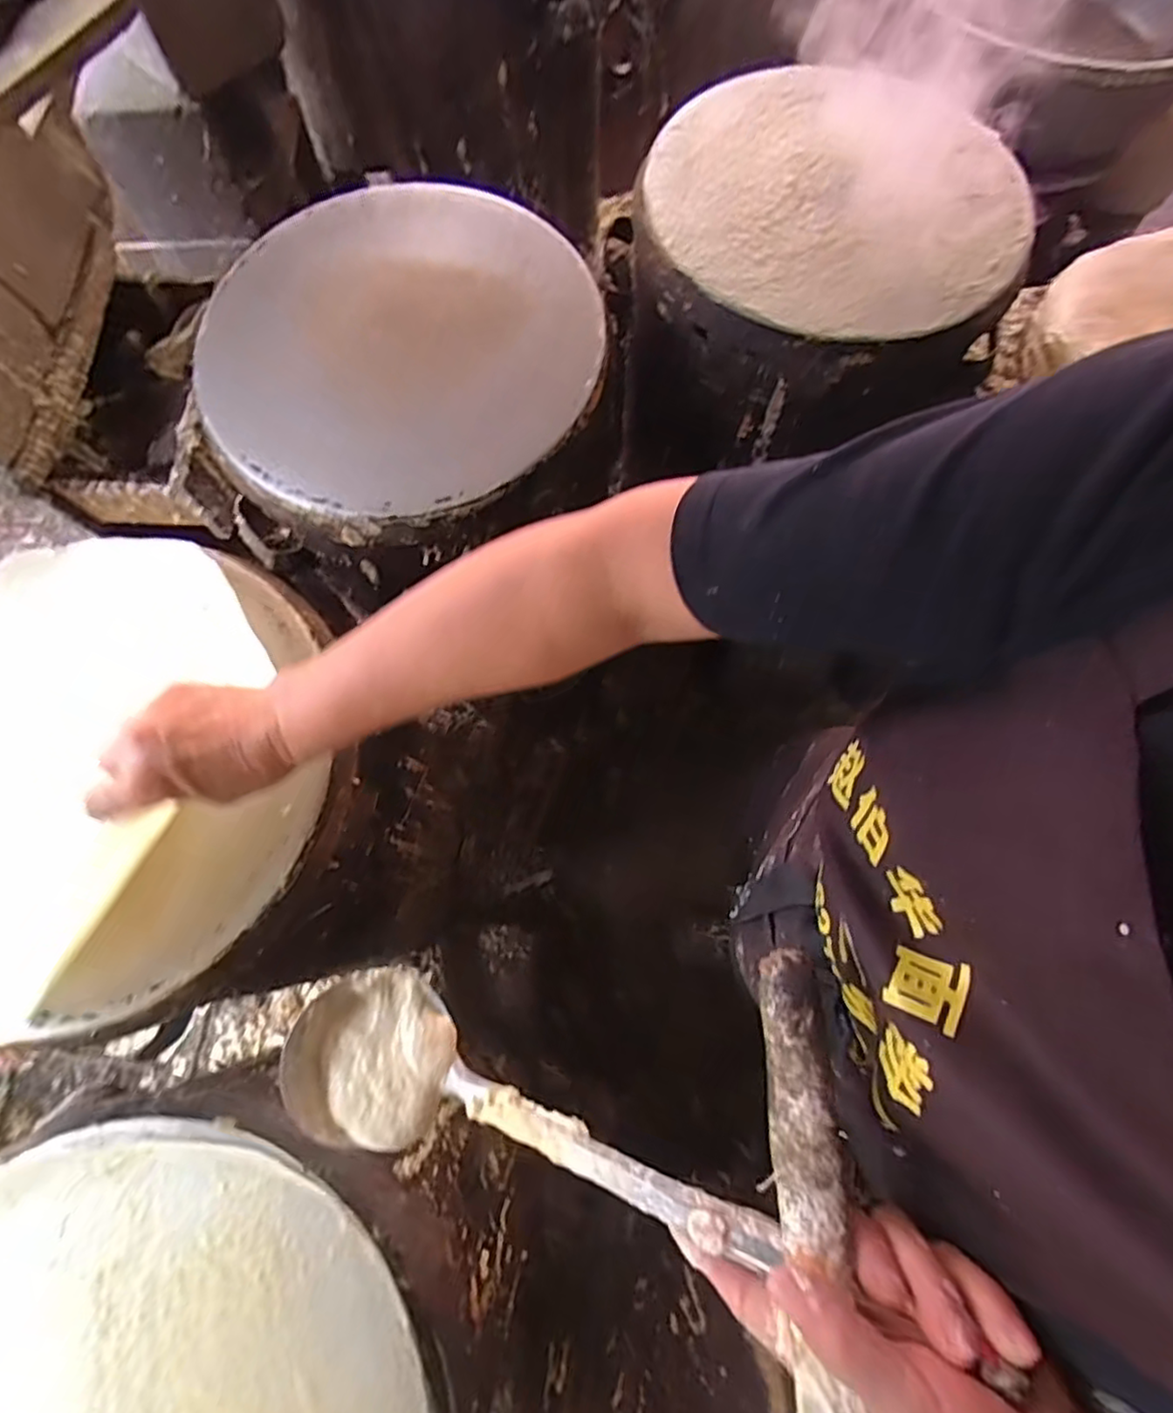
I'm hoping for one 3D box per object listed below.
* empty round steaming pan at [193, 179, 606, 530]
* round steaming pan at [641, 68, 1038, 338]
[{"bbox_3d":[-0.177,-0.331,0.632,0.333,0.086,0.354,0,71,1],"label":"empty round steaming pan"},{"bbox_3d":[0.249,-0.502,0.649,0.373,0.038,0.343,6,71,4],"label":"round steaming pan"}]

